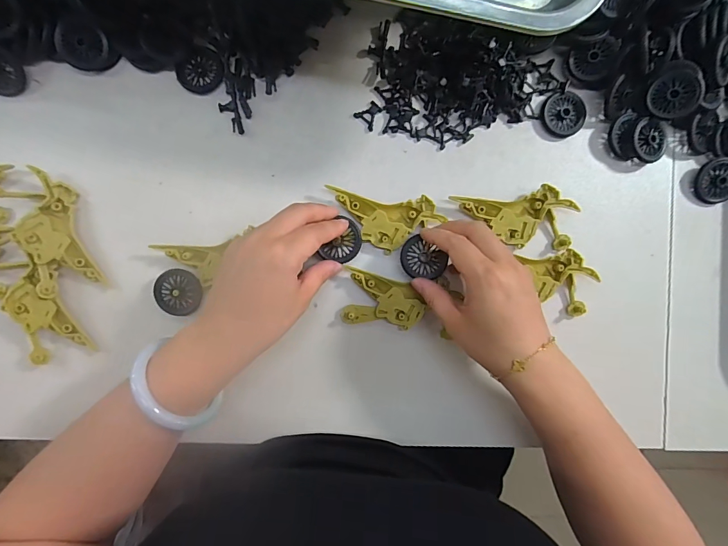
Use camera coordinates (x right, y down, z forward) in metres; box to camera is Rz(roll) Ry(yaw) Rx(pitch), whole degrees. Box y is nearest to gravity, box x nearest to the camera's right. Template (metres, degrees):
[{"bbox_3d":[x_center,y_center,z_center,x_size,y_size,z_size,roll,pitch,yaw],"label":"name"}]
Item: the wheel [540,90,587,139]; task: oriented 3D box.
[{"bbox_3d":[0.171,-0.136,0.333,0.037,0.006,0.036,0,91,-3],"label":"wheel"}]

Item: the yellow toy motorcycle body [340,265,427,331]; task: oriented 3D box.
[{"bbox_3d":[0.017,0.024,0.325,0.066,0.011,0.045,12,90,-3],"label":"yellow toy motorcycle body"}]

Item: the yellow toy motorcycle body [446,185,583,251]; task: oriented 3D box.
[{"bbox_3d":[0.126,-0.048,0.329,0.100,0.016,0.049,4,91,-3],"label":"yellow toy motorcycle body"}]

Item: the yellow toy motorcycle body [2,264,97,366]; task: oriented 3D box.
[{"bbox_3d":[-0.257,0.037,0.311,0.040,0.016,0.073,-28,92,-2],"label":"yellow toy motorcycle body"}]

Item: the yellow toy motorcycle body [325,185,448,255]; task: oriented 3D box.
[{"bbox_3d":[0.017,-0.042,0.321,0.091,0.010,0.046,5,90,-3],"label":"yellow toy motorcycle body"}]

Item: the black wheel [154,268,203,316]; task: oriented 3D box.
[{"bbox_3d":[-0.151,0.016,0.317,0.037,0.006,0.036,0,91,-3],"label":"black wheel"}]

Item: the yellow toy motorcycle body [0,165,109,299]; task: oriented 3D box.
[{"bbox_3d":[-0.246,-0.031,0.306,0.046,0.019,0.093,-21,92,-2],"label":"yellow toy motorcycle body"}]

